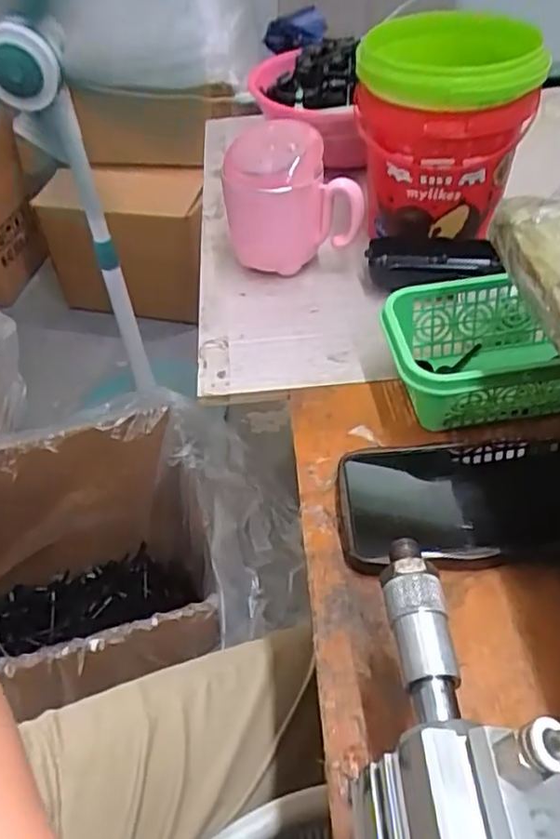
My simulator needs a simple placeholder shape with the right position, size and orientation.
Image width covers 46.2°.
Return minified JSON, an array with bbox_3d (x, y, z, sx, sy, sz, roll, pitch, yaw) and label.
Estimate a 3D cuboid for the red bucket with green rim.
[{"bbox_3d":[0.126,-0.218,0.524,0.127,0.151,0.123,3,46,8],"label":"red bucket with green rim"}]

